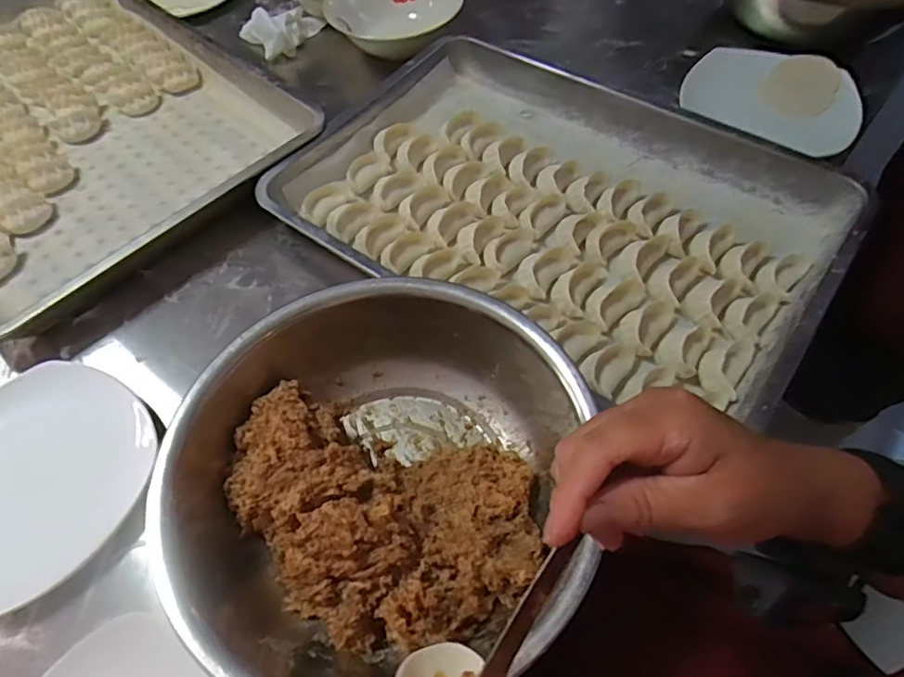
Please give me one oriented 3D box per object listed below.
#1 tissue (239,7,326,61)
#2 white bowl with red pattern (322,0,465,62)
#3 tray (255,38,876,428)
[{"bbox_3d":[-0.226,-0.417,0.761,0.106,0.034,0.076,-24,59,-11],"label":"tissue"},{"bbox_3d":[-0.068,-0.428,0.742,0.167,0.061,0.125,20,61,16],"label":"white bowl with red pattern"},{"bbox_3d":[0.098,-0.135,0.552,0.495,0.042,0.343,28,63,20],"label":"tray"}]

